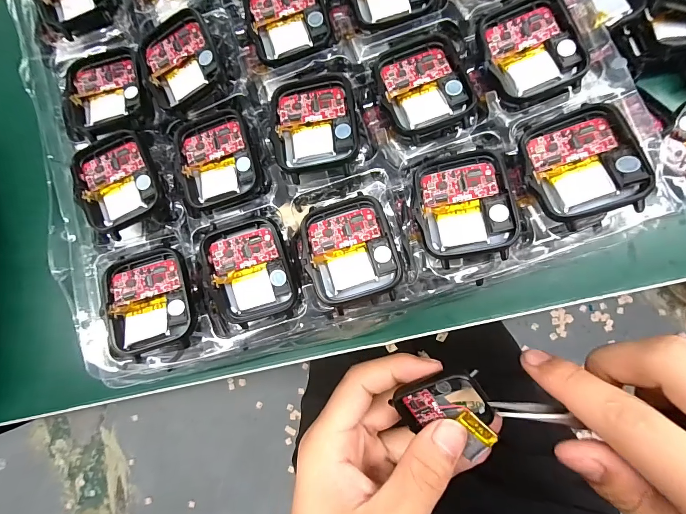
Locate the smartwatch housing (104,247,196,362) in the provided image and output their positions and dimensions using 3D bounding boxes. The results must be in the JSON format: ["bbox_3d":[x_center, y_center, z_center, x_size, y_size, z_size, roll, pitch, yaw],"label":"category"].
[{"bbox_3d":[-0.087,0.019,0.153,0.037,0.010,0.046,-17,85,7],"label":"smartwatch housing"}]

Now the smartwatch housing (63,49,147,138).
[{"bbox_3d":[-0.118,-0.083,0.171,0.041,0.010,0.046,-6,84,6],"label":"smartwatch housing"}]

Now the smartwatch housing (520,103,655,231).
[{"bbox_3d":[0.093,-0.037,0.134,0.036,0.015,0.044,-12,85,7],"label":"smartwatch housing"}]

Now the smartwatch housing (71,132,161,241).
[{"bbox_3d":[-0.107,-0.035,0.162,0.038,0.007,0.045,-16,83,5],"label":"smartwatch housing"}]

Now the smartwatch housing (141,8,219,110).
[{"bbox_3d":[-0.078,-0.096,0.164,0.036,0.008,0.044,-17,83,4],"label":"smartwatch housing"}]

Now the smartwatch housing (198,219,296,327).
[{"bbox_3d":[-0.041,0.007,0.154,0.036,0.010,0.044,-13,85,7],"label":"smartwatch housing"}]

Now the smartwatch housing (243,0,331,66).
[{"bbox_3d":[-0.027,-0.117,0.164,0.037,0.007,0.045,-14,83,5],"label":"smartwatch housing"}]

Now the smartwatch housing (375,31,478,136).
[{"bbox_3d":[0.035,-0.077,0.152,0.038,0.005,0.043,-16,85,7],"label":"smartwatch housing"}]

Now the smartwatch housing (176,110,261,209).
[{"bbox_3d":[-0.059,-0.046,0.163,0.037,0.005,0.043,-13,85,7],"label":"smartwatch housing"}]

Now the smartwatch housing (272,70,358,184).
[{"bbox_3d":[-0.013,-0.060,0.153,0.037,0.007,0.046,-8,86,7],"label":"smartwatch housing"}]

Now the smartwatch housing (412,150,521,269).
[{"bbox_3d":[0.049,-0.021,0.140,0.037,0.007,0.044,-11,85,7],"label":"smartwatch housing"}]

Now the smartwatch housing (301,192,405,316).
[{"bbox_3d":[0.003,-0.002,0.145,0.037,0.006,0.045,-19,84,6],"label":"smartwatch housing"}]

